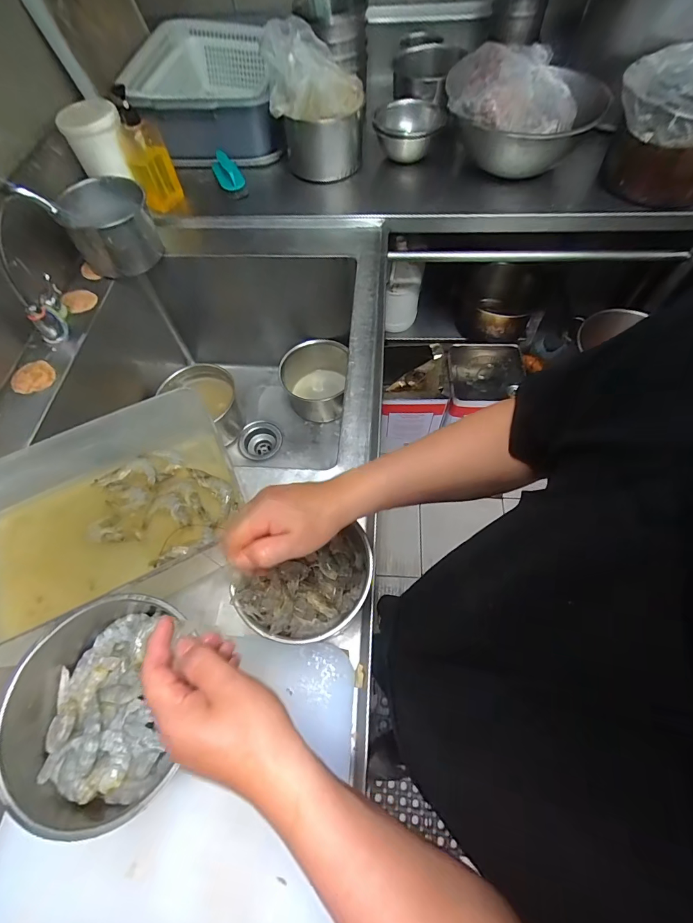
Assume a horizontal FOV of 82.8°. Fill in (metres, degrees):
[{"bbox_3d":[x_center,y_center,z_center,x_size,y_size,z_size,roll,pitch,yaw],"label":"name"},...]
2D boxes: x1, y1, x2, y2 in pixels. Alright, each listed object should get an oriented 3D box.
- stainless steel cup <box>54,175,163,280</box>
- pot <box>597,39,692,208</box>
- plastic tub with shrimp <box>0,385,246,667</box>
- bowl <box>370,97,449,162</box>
[{"bbox_3d":[-0.475,-0.475,0.809,0.154,0.126,0.141,-1,62,2],"label":"stainless steel cup"},{"bbox_3d":[0.670,-0.649,0.771,0.285,0.212,0.236,28,67,16],"label":"pot"},{"bbox_3d":[-0.344,0.070,0.528,0.345,0.095,0.209,-28,64,-12],"label":"plastic tub with shrimp"},{"bbox_3d":[0.146,-0.774,0.918,0.157,0.081,0.169,-1,62,2],"label":"bowl"}]

